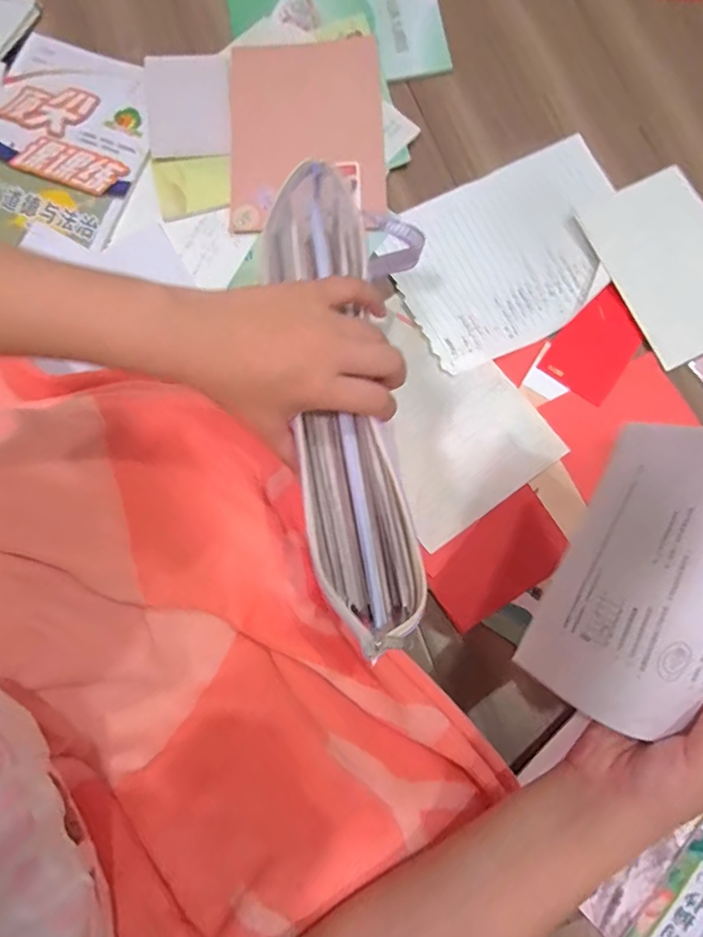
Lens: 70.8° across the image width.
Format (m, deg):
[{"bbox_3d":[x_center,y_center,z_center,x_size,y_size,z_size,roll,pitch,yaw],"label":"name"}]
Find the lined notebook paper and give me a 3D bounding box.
[{"bbox_3d":[0.182,-0.246,0.567,0.284,0.015,0.205,-26,80,-4],"label":"lined notebook paper"}]

